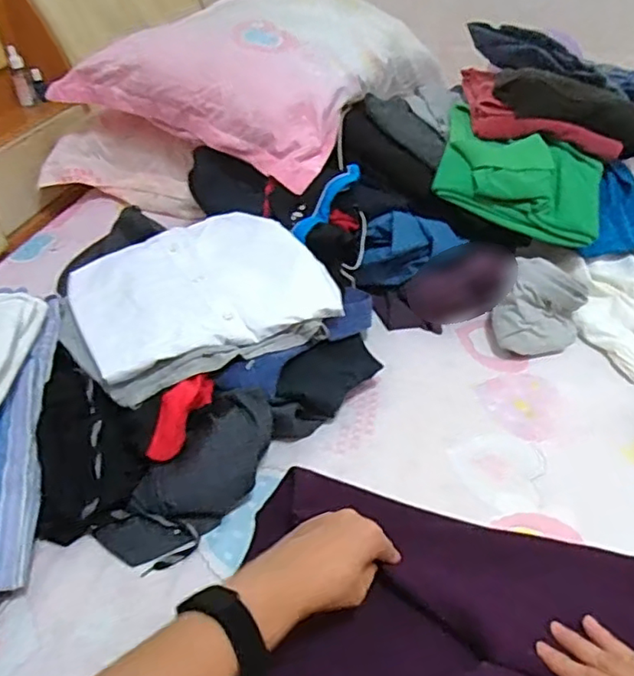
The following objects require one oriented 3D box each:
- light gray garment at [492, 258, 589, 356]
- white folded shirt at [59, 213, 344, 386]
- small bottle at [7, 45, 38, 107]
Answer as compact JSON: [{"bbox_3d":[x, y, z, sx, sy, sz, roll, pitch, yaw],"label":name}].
[{"bbox_3d":[0.272,-0.034,0.736,0.097,0.097,0.081,14,42,18],"label":"light gray garment"},{"bbox_3d":[-0.139,-0.064,0.698,0.265,0.042,0.234,-20,43,-21],"label":"white folded shirt"},{"bbox_3d":[-0.542,-0.478,1.104,0.028,0.096,0.028,-9,40,-8],"label":"small bottle"}]

